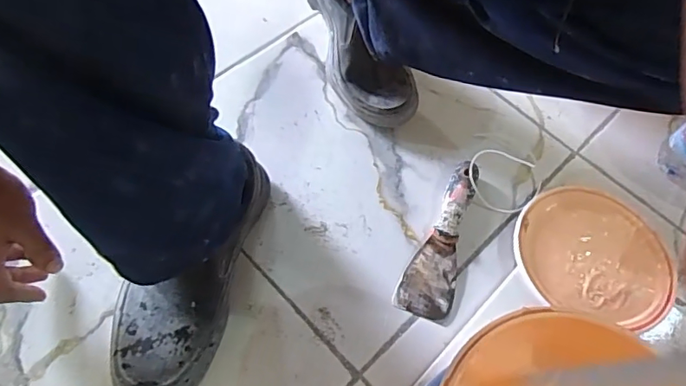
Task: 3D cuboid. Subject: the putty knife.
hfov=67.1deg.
[{"bbox_3d":[0.114,0.048,0.588,0.058,0.027,0.189,19,61,8],"label":"putty knife"}]

